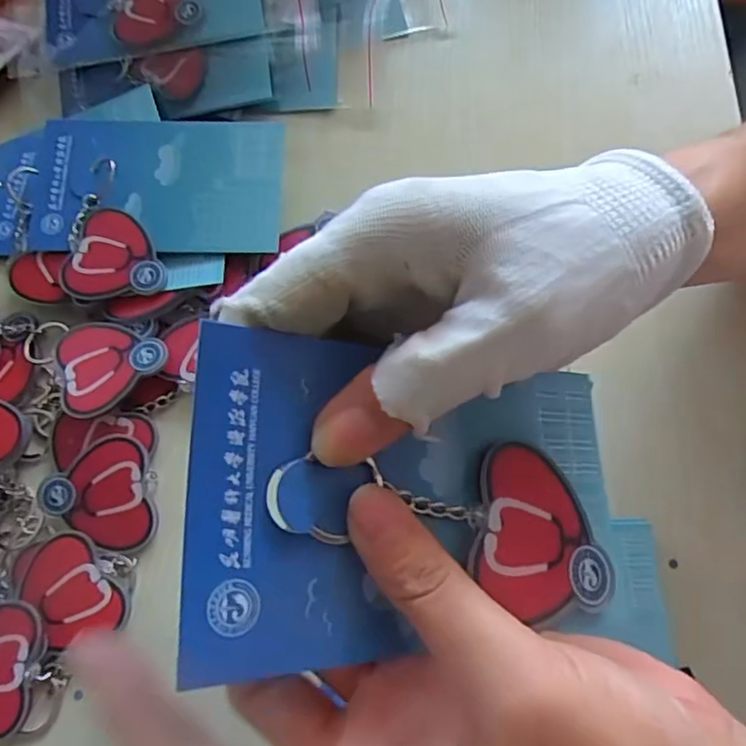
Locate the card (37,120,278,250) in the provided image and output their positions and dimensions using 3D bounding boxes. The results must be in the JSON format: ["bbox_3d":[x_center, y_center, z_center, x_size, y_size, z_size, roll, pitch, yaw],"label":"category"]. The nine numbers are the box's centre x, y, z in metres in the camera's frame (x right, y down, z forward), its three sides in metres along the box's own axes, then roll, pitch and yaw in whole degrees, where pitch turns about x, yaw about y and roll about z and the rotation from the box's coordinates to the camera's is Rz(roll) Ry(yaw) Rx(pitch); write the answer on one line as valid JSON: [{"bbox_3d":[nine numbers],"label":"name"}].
[{"bbox_3d":[-0.117,-0.105,0.343,0.131,0.006,0.081,0,74,0],"label":"card"}]

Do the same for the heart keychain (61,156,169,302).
[{"bbox_3d":[-0.147,-0.073,0.329,0.048,0.012,0.080,-27,67,-9],"label":"heart keychain"}]

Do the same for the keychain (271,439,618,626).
[{"bbox_3d":[0.024,0.039,0.170,0.106,0.006,0.045,17,63,-22],"label":"keychain"}]

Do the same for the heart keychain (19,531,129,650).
[{"bbox_3d":[-0.131,0.096,0.270,0.034,0.007,0.049,-38,69,-13],"label":"heart keychain"}]

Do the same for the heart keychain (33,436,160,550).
[{"bbox_3d":[-0.127,0.058,0.286,0.050,0.004,0.050,-1,81,3],"label":"heart keychain"}]

